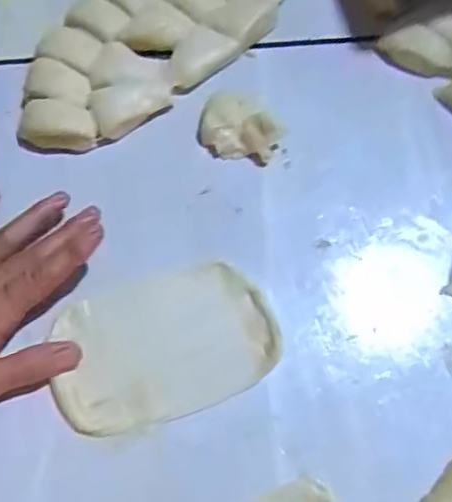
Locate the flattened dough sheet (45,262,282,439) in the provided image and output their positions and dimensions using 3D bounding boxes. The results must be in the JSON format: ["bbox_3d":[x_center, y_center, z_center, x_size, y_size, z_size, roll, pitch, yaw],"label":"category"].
[{"bbox_3d":[-0.039,0.059,0.369,0.138,0.008,0.089,-16,69,-7],"label":"flattened dough sheet"}]

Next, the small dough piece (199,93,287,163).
[{"bbox_3d":[0.009,-0.088,0.415,0.058,0.020,0.039,32,71,11],"label":"small dough piece"}]

